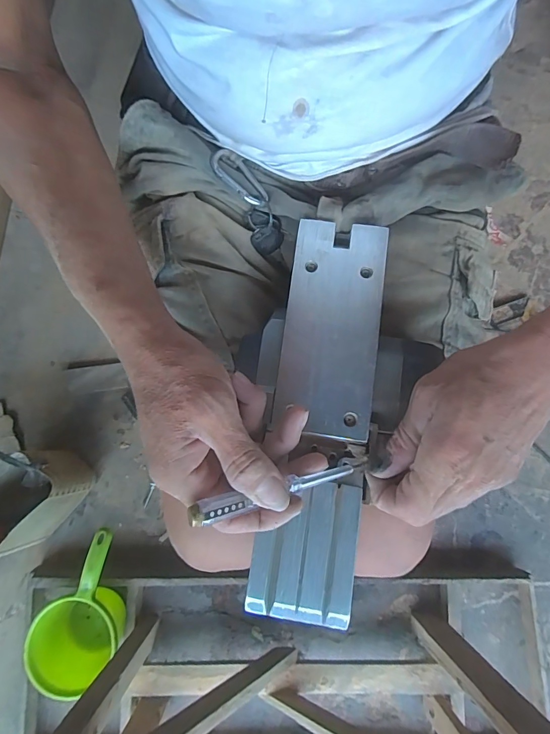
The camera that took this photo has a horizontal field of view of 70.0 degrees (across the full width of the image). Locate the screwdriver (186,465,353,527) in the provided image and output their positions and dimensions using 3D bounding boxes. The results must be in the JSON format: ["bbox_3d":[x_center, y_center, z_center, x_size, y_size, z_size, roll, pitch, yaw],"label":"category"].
[{"bbox_3d":[0.003,0.081,0.258,0.123,0.008,0.011,-5,78,-33],"label":"screwdriver"}]

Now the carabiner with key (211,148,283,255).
[{"bbox_3d":[-0.023,-0.152,0.354,0.032,0.025,0.099,-30,100,-7],"label":"carabiner with key"}]

